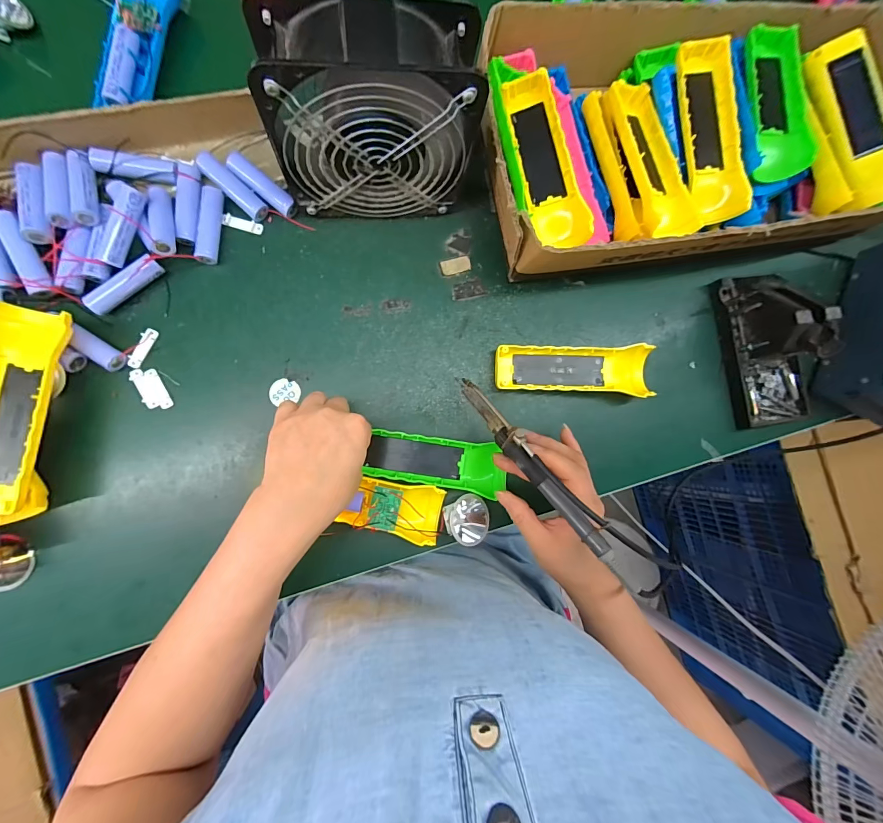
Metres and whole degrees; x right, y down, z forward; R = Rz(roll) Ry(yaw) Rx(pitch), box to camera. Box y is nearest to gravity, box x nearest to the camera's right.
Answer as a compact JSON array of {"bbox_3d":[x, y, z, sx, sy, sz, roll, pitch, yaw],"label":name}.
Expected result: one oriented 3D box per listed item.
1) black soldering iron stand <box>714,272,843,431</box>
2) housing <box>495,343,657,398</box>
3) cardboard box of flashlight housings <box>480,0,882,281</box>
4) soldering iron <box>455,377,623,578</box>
[{"bbox_3d":[0.339,-0.065,0.372,0.077,0.073,0.155,-7,88,-7],"label":"black soldering iron stand"},{"bbox_3d":[0.130,-0.042,0.368,0.154,0.027,0.048,3,85,-6],"label":"housing"},{"bbox_3d":[0.243,-0.260,0.357,0.415,0.098,0.226,-8,88,-7],"label":"cardboard box of flashlight housings"},{"bbox_3d":[0.069,0.038,0.293,0.018,0.021,0.185,-35,64,-7],"label":"soldering iron"}]

